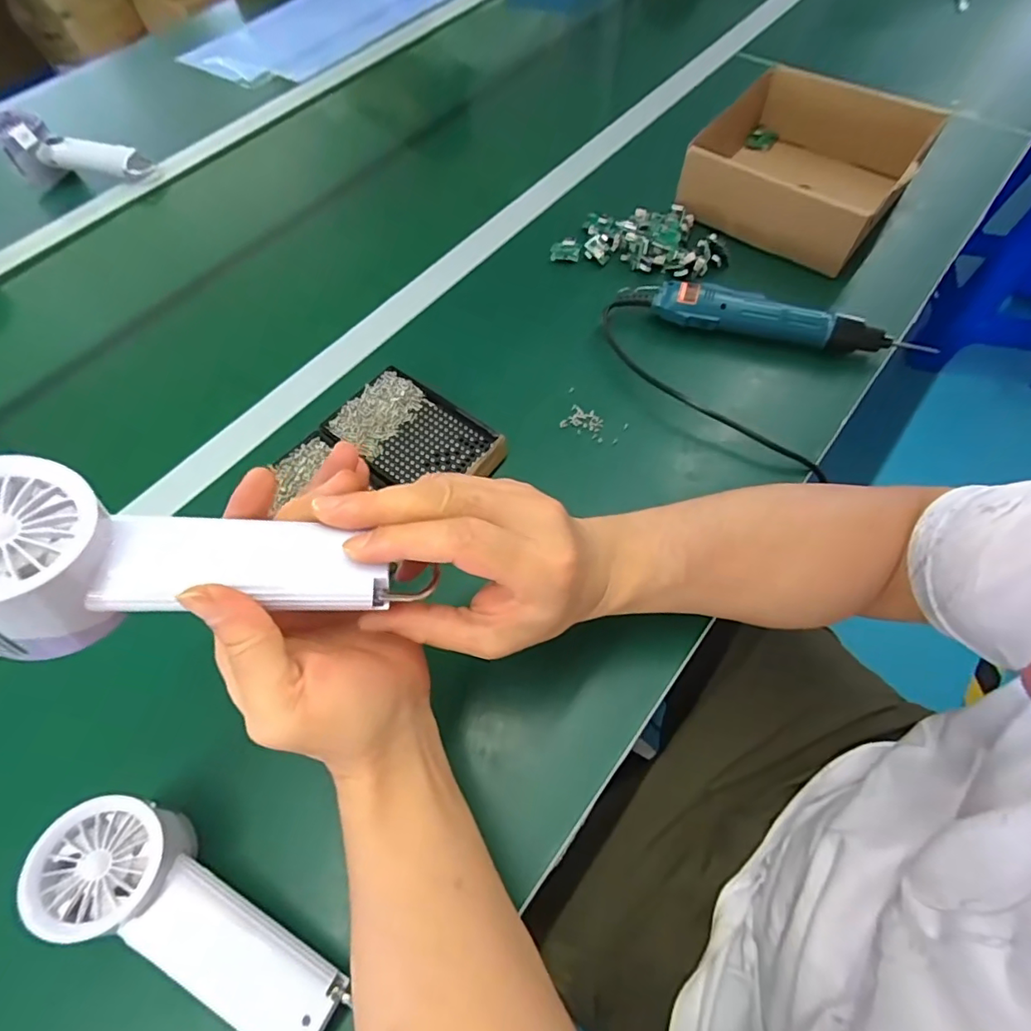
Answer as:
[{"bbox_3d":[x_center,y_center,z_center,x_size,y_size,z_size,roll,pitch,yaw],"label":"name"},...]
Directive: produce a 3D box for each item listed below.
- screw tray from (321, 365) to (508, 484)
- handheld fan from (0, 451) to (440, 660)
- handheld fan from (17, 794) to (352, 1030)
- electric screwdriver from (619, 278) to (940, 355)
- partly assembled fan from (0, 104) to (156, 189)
[{"bbox_3d":[-0.083,-0.065,0.462,0.144,0.025,0.085,33,68,18],"label":"screw tray"},{"bbox_3d":[-0.136,0.027,0.234,0.184,0.047,0.063,9,60,-19],"label":"handheld fan"},{"bbox_3d":[-0.170,0.220,0.295,0.181,0.059,0.059,33,67,3],"label":"handheld fan"},{"bbox_3d":[0.233,-0.184,0.502,0.259,0.038,0.034,12,63,9],"label":"electric screwdriver"},{"bbox_3d":[-0.574,-0.468,0.704,0.185,0.072,0.052,9,62,-8],"label":"partly assembled fan"}]

